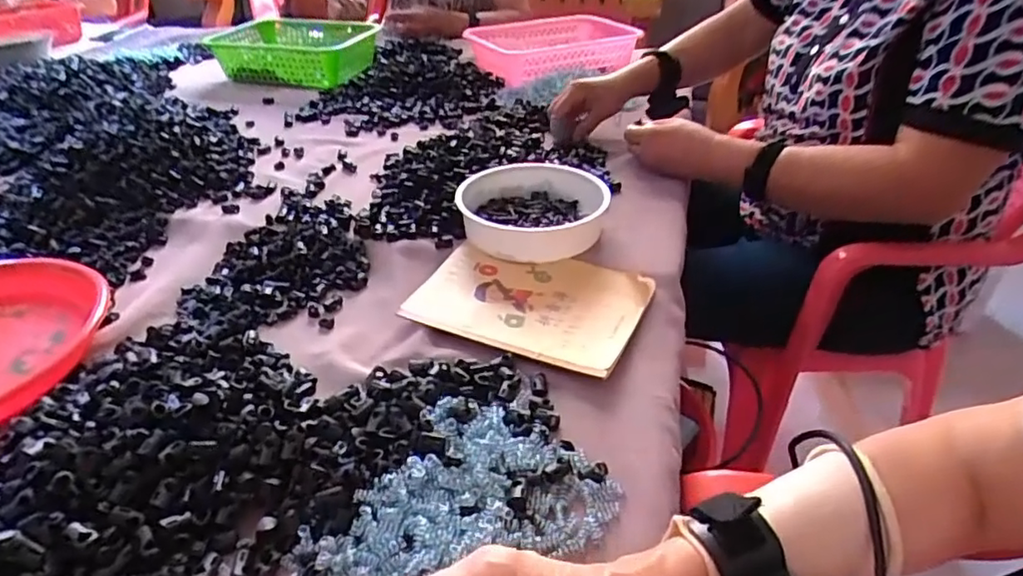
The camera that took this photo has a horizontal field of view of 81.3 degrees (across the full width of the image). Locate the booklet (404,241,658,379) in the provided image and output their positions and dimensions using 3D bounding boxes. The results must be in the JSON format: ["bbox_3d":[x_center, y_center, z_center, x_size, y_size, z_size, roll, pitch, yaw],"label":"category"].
[{"bbox_3d":[0.016,0.010,0.572,0.203,0.012,0.139,15,39,22],"label":"booklet"}]

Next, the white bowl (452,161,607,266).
[{"bbox_3d":[0.023,-0.085,0.663,0.159,0.049,0.154,-1,36,1],"label":"white bowl"}]

